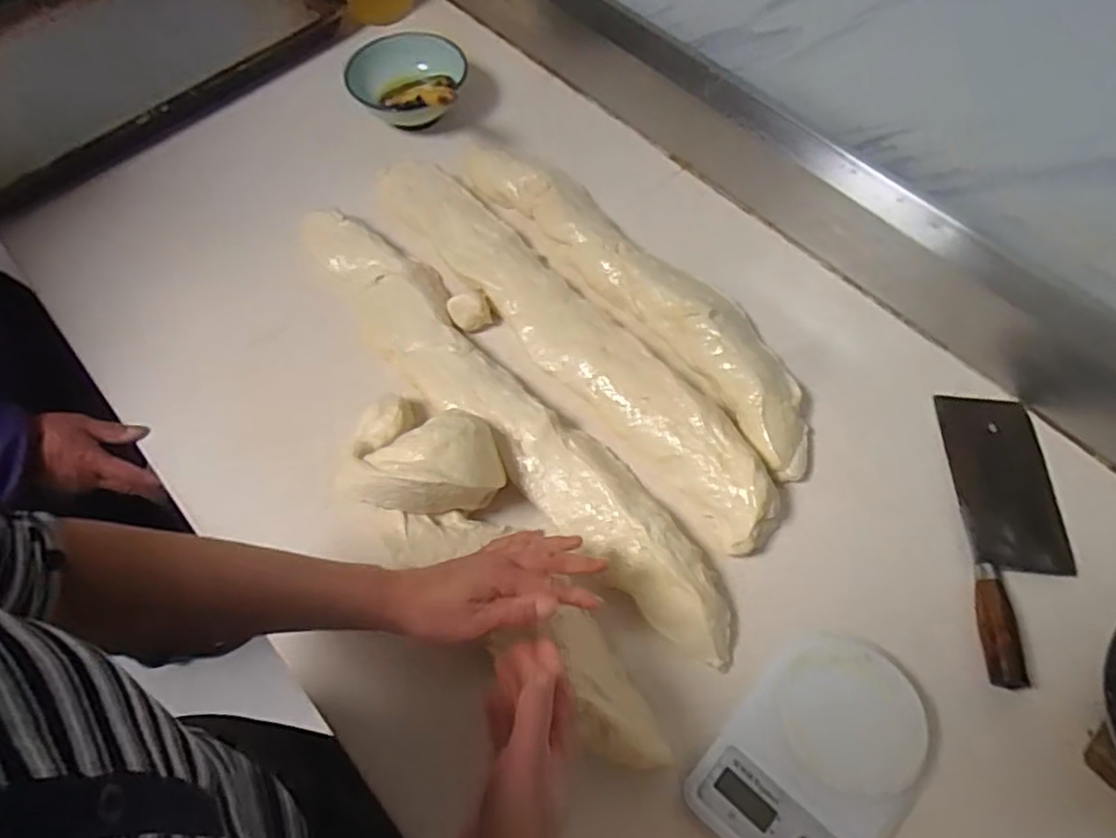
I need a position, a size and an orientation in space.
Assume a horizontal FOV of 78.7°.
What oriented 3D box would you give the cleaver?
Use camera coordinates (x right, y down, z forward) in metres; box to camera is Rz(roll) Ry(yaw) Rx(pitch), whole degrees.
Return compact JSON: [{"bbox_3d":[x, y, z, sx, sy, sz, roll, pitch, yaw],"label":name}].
[{"bbox_3d":[0.441,0.105,0.659,0.101,0.022,0.289,4,62,4],"label":"cleaver"}]

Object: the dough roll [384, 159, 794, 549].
[{"bbox_3d":[-0.009,-0.097,0.768,0.114,0.059,0.638,-37,67,-16],"label":"dough roll"}]

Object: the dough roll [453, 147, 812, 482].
[{"bbox_3d":[0.090,-0.164,0.793,0.114,0.057,0.568,-36,67,-16],"label":"dough roll"}]

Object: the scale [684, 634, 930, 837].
[{"bbox_3d":[0.215,0.278,0.557,0.138,0.032,0.198,38,69,19],"label":"scale"}]

